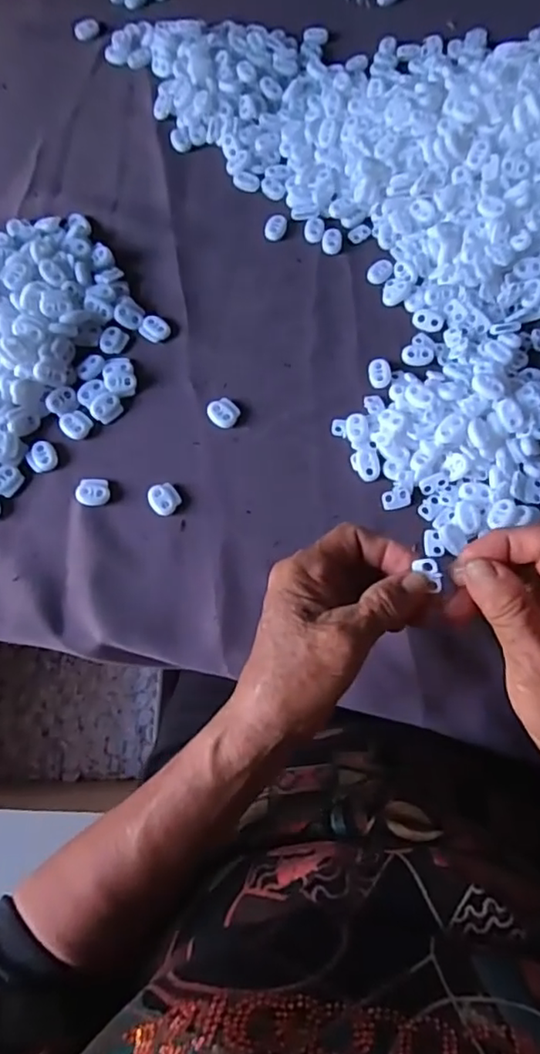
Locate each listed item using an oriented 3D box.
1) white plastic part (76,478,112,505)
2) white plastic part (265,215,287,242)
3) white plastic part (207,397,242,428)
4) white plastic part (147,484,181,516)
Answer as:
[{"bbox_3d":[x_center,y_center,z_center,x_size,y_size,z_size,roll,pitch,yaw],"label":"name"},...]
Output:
[{"bbox_3d":[-0.119,-0.024,0.404,0.022,0.006,0.020,0,71,0],"label":"white plastic part"},{"bbox_3d":[0.005,-0.239,0.477,0.016,0.005,0.023,19,72,6],"label":"white plastic part"},{"bbox_3d":[-0.032,-0.081,0.424,0.022,0.006,0.020,39,75,12],"label":"white plastic part"},{"bbox_3d":[-0.072,-0.019,0.403,0.021,0.005,0.020,42,75,13],"label":"white plastic part"}]

